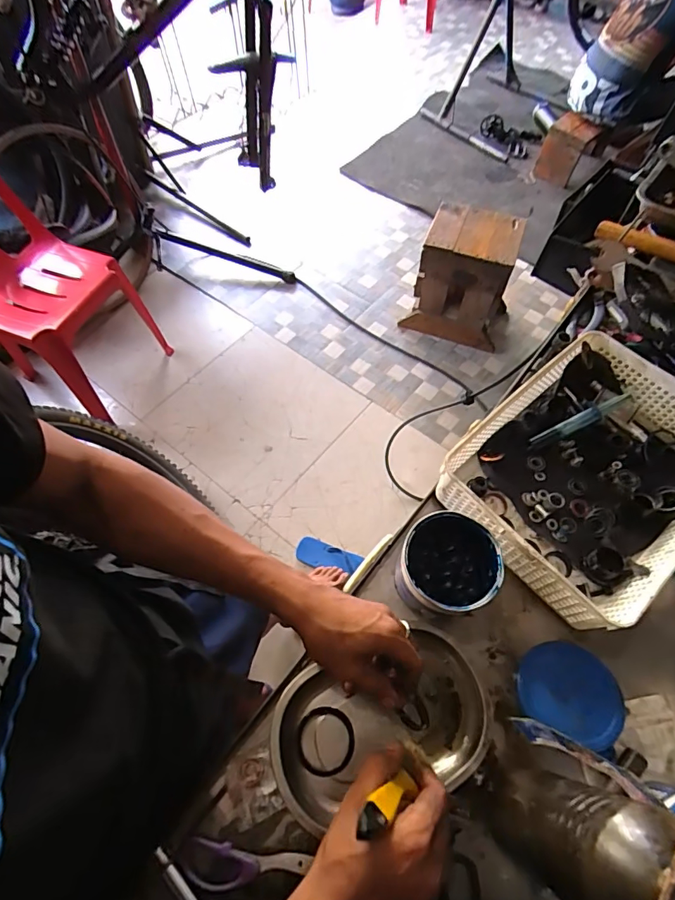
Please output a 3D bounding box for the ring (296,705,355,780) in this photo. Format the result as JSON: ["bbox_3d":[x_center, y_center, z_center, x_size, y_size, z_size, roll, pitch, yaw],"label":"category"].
[{"bbox_3d":[-0.011,0.298,0.472,0.057,0.004,0.060,5,54,-6],"label":"ring"}]

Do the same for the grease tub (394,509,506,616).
[{"bbox_3d":[0.121,0.128,0.513,0.105,0.089,0.102,0,61,0],"label":"grease tub"}]

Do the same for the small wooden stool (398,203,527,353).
[{"bbox_3d":[0.483,-0.648,1.749,0.355,0.413,0.265,19,63,10],"label":"small wooden stool"}]

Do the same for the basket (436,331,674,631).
[{"bbox_3d":[0.315,0.024,0.578,0.329,0.086,0.250,-39,67,-19],"label":"basket"}]

